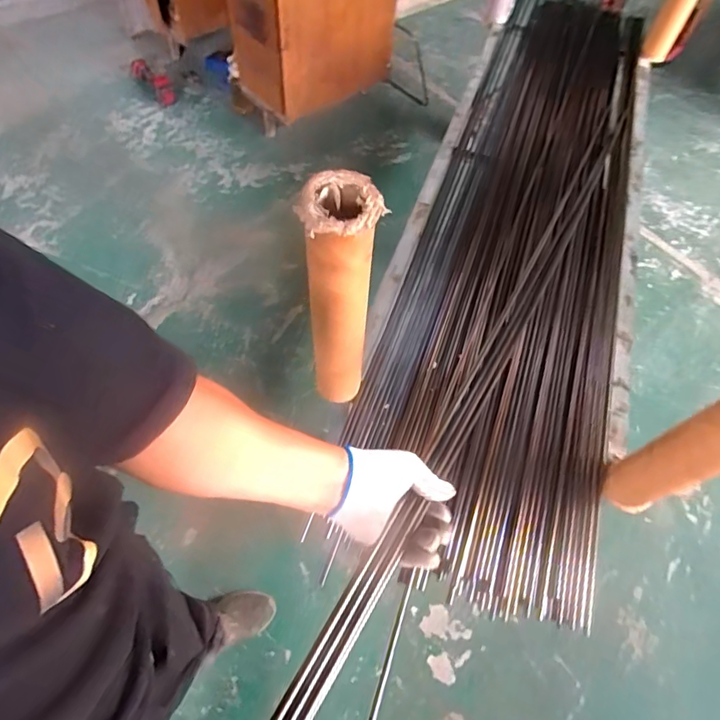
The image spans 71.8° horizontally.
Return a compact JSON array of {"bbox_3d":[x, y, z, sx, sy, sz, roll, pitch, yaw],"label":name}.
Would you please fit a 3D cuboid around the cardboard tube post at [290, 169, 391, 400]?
[{"bbox_3d":[-0.032,-0.074,0.786,0.103,0.435,0.101,3,58,-3],"label":"cardboard tube post"}]

